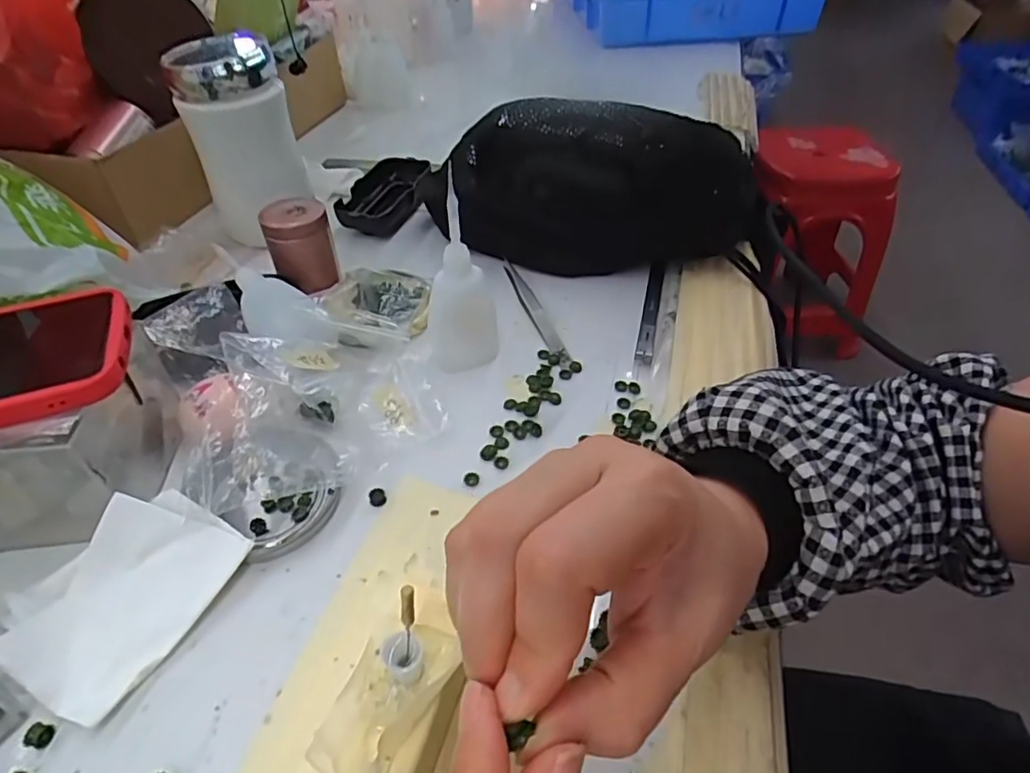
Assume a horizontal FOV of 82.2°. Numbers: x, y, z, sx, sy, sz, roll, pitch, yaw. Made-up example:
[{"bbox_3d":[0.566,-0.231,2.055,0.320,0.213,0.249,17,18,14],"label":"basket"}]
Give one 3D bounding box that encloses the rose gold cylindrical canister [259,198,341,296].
[{"bbox_3d":[-0.154,-0.102,0.427,0.043,0.057,0.037,-10,45,-10],"label":"rose gold cylindrical canister"}]

